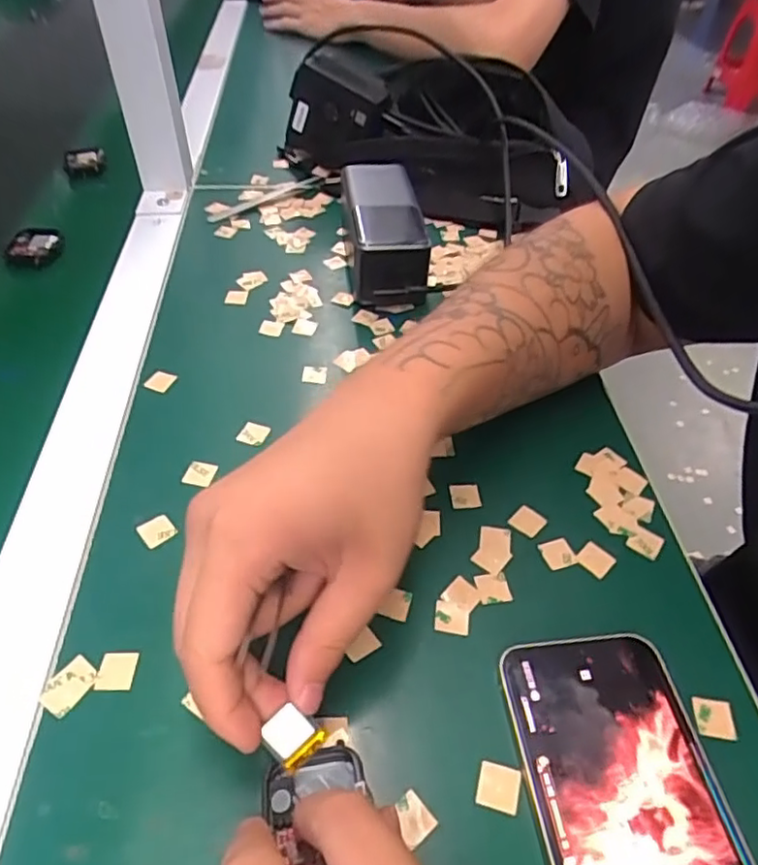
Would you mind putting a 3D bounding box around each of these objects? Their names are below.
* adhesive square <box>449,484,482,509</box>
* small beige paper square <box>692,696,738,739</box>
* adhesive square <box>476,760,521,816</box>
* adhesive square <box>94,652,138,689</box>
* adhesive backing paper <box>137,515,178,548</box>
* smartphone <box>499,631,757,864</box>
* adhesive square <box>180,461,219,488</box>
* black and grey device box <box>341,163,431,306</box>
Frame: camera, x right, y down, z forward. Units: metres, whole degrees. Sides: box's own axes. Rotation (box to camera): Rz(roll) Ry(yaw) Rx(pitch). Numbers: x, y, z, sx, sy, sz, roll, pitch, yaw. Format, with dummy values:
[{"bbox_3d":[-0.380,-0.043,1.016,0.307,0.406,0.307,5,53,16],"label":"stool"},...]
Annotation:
[{"bbox_3d":[0.047,0.034,0.333,0.016,0.004,0.014,-3,47,-4],"label":"adhesive square"},{"bbox_3d":[0.140,0.119,0.257,0.015,0.004,0.015,7,47,5],"label":"small beige paper square"},{"bbox_3d":[0.046,0.134,0.235,0.015,0.004,0.016,13,48,11],"label":"adhesive square"},{"bbox_3d":[-0.110,0.099,0.258,0.016,0.004,0.015,-1,47,-2],"label":"adhesive square"},{"bbox_3d":[-0.111,0.049,0.309,0.016,0.004,0.016,-30,54,-26],"label":"adhesive backing paper"},{"bbox_3d":[0.095,0.145,0.223,0.073,0.010,0.144,-4,47,-5],"label":"smartphone"},{"bbox_3d":[-0.097,0.023,0.336,0.015,0.004,0.014,10,47,8],"label":"adhesive square"},{"bbox_3d":[0.003,-0.150,0.468,0.056,0.055,0.133,-3,47,-4],"label":"black and grey device box"}]

